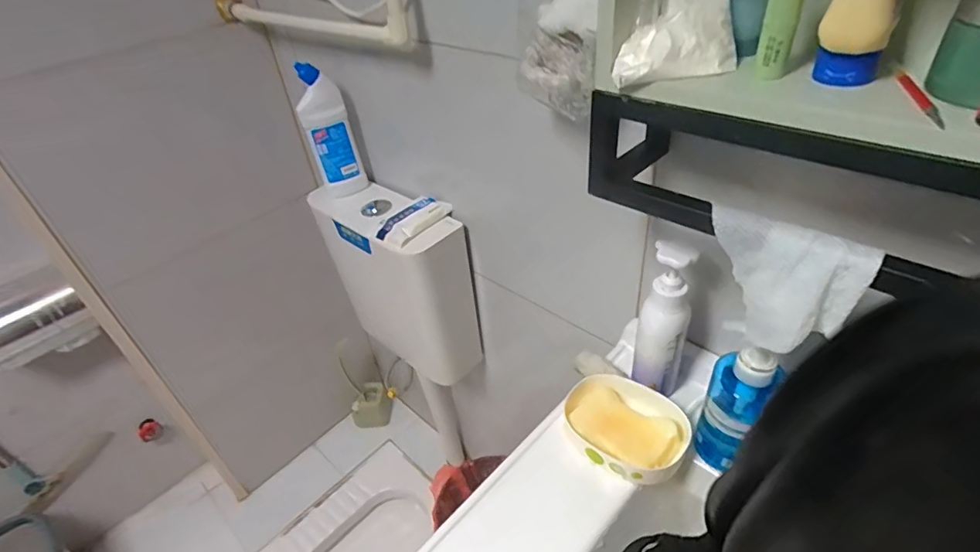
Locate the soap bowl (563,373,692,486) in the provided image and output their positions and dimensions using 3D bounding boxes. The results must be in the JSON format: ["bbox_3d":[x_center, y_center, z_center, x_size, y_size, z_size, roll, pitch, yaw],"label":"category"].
[{"bbox_3d":[0.154,0.173,0.583,0.138,0.035,0.106,29,50,35],"label":"soap bowl"}]

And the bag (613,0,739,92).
[{"bbox_3d":[0.140,-0.204,0.377,0.089,0.099,0.055,-3,39,4],"label":"bag"}]

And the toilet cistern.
[{"bbox_3d":[-0.194,0.026,1.084,0.163,0.398,0.326,-30,45,-26],"label":"toilet cistern"}]

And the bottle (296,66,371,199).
[{"bbox_3d":[-0.310,-0.276,0.980,0.089,0.239,0.060,-19,41,-15],"label":"bottle"}]

